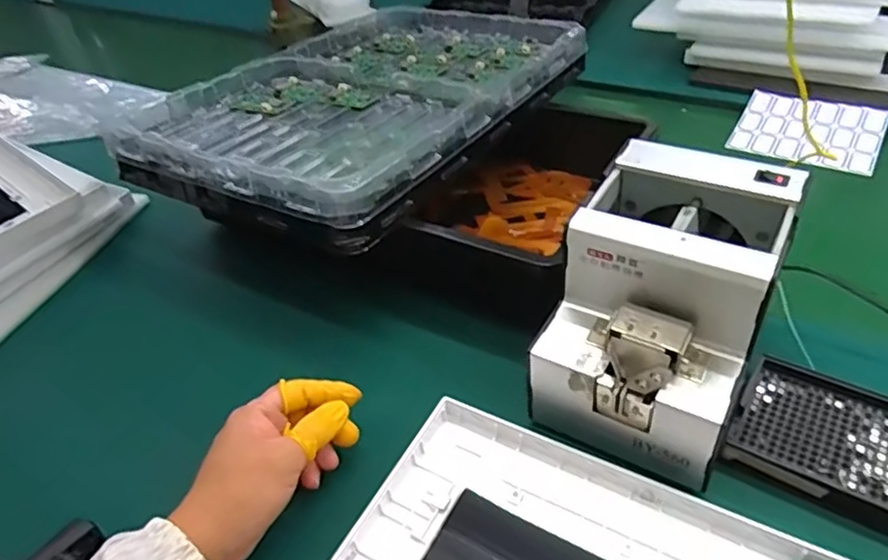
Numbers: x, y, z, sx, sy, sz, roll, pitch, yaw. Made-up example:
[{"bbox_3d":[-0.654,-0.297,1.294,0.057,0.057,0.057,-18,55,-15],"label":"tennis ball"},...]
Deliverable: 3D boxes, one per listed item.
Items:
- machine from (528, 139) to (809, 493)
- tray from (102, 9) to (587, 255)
[{"bbox_3d":[0.152,0.017,0.439,0.124,0.143,0.180,16,45,24],"label":"machine"},{"bbox_3d":[-0.075,-0.222,0.704,0.337,0.055,0.487,19,46,27],"label":"tray"}]

